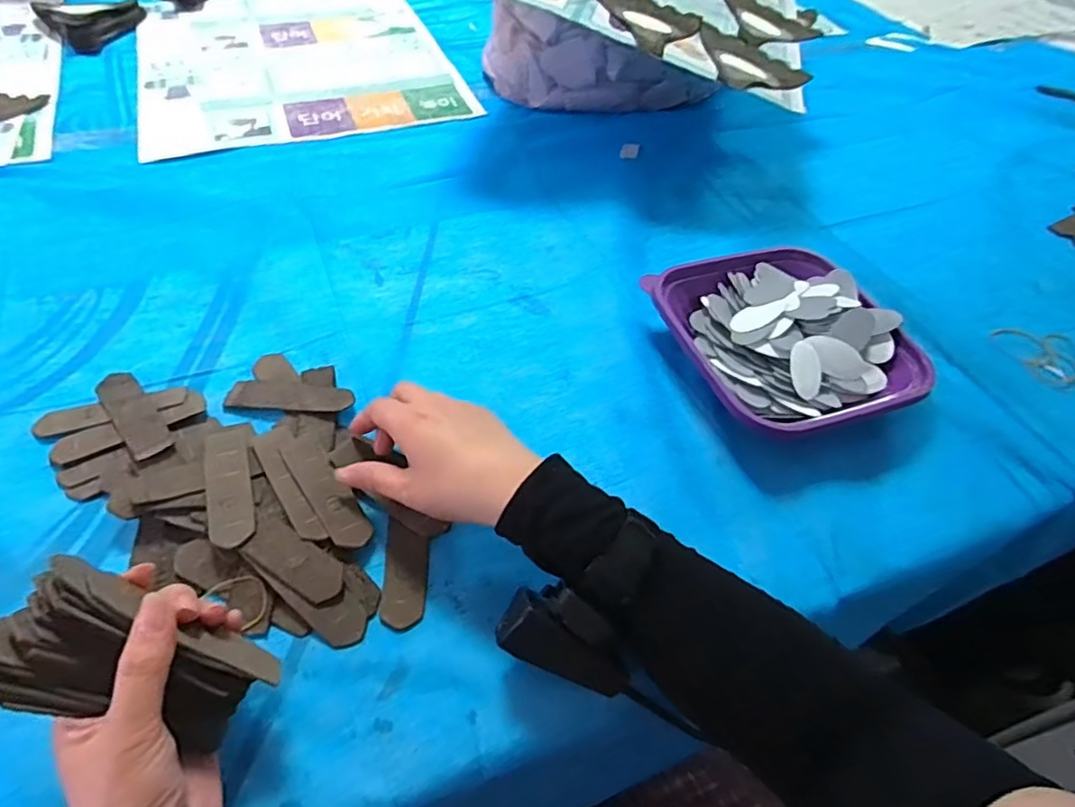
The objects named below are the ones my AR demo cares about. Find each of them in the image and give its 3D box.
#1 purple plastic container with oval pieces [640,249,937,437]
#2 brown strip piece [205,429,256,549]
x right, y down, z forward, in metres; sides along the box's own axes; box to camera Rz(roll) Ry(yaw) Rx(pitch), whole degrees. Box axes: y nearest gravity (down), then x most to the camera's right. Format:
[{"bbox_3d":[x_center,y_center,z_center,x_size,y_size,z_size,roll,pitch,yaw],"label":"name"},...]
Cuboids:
[{"bbox_3d":[0.199,-0.055,0.499,0.177,0.044,0.173,-15,54,-16],"label":"purple plastic container with oval pieces"},{"bbox_3d":[-0.200,0.051,0.396,0.026,0.005,0.095,-15,54,-17],"label":"brown strip piece"}]

